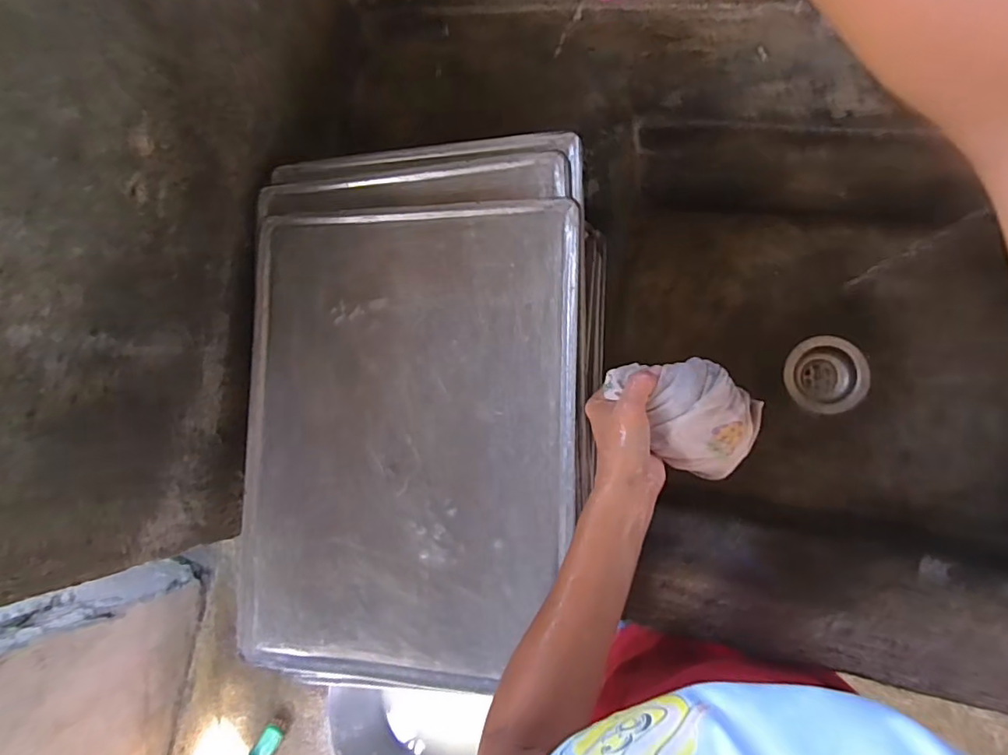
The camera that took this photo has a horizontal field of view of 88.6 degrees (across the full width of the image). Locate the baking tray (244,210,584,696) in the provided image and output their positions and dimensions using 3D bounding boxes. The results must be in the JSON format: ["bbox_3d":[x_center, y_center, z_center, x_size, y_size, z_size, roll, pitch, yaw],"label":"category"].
[{"bbox_3d":[-0.098,0.057,0.504,0.330,0.034,0.452,0,85,12],"label":"baking tray"}]

